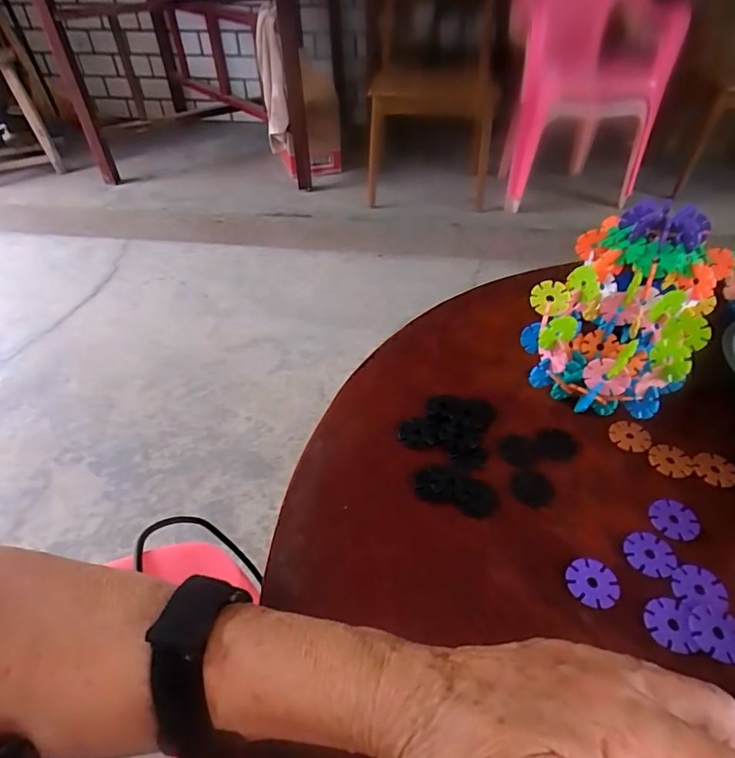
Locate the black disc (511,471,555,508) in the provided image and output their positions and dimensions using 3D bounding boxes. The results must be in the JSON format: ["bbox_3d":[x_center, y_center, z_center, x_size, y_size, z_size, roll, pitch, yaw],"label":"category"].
[{"bbox_3d":[0.127,0.083,0.366,0.030,0.004,0.030,-1,44,1],"label":"black disc"}]

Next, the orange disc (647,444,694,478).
[{"bbox_3d":[0.243,0.065,0.382,0.030,0.004,0.031,-1,44,1],"label":"orange disc"}]

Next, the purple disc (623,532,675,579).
[{"bbox_3d":[0.192,0.119,0.325,0.031,0.004,0.031,-1,44,1],"label":"purple disc"}]

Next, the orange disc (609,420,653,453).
[{"bbox_3d":[0.221,0.048,0.400,0.033,0.004,0.029,1,44,3],"label":"orange disc"}]

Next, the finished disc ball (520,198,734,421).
[{"bbox_3d":[0.223,-0.057,0.422,0.125,0.121,0.194,29,53,27],"label":"finished disc ball"}]

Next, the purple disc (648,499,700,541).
[{"bbox_3d":[0.222,0.101,0.347,0.032,0.004,0.031,-1,44,1],"label":"purple disc"}]

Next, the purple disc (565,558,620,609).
[{"bbox_3d":[0.147,0.132,0.312,0.032,0.004,0.031,-1,44,1],"label":"purple disc"}]

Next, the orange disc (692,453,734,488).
[{"bbox_3d":[0.274,0.071,0.377,0.031,0.004,0.029,-1,44,1],"label":"orange disc"}]

